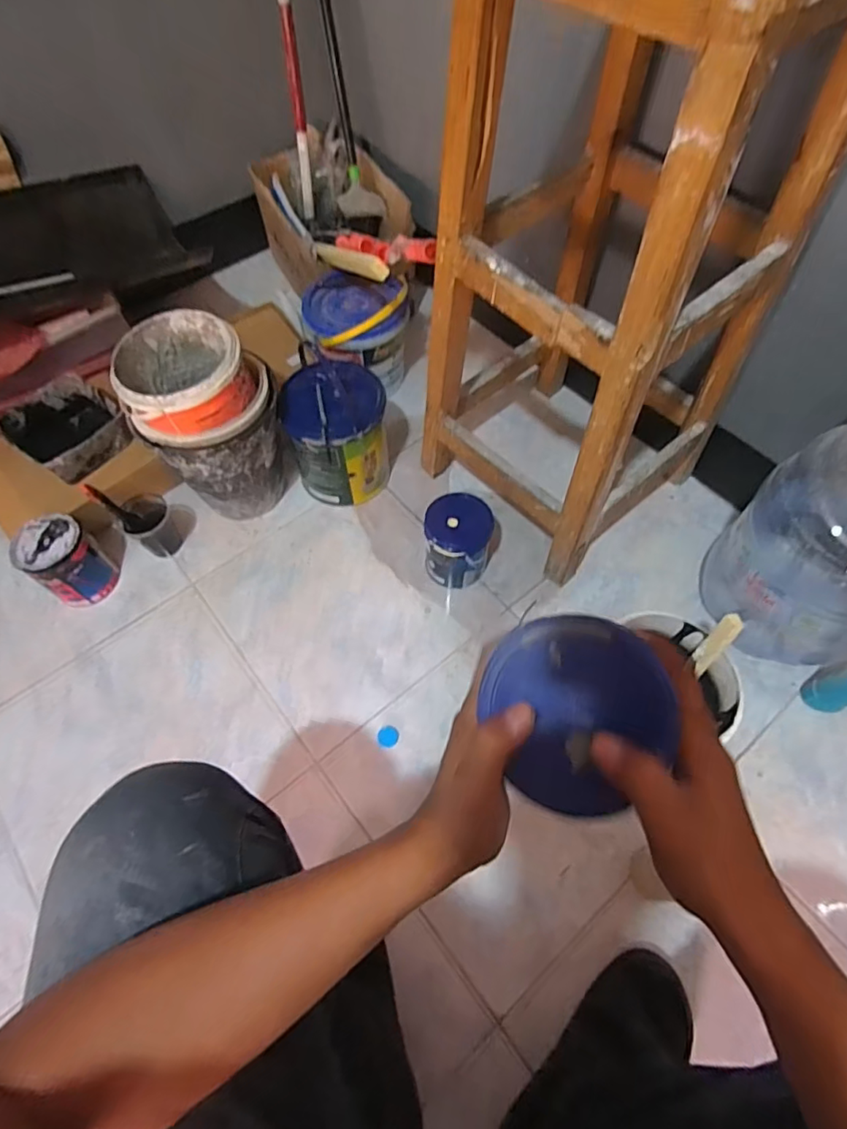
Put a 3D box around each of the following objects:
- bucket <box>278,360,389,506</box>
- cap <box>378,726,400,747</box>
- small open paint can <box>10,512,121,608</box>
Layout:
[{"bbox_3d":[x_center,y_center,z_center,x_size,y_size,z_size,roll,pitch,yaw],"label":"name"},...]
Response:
[{"bbox_3d":[-0.151,-0.229,0.996,0.163,0.203,0.164,20,63,13],"label":"bucket"},{"bbox_3d":[-0.053,0.262,0.845,0.032,0.008,0.033,-1,62,2],"label":"cap"},{"bbox_3d":[-0.596,-0.006,0.926,0.097,0.134,0.105,-1,61,2],"label":"small open paint can"}]

